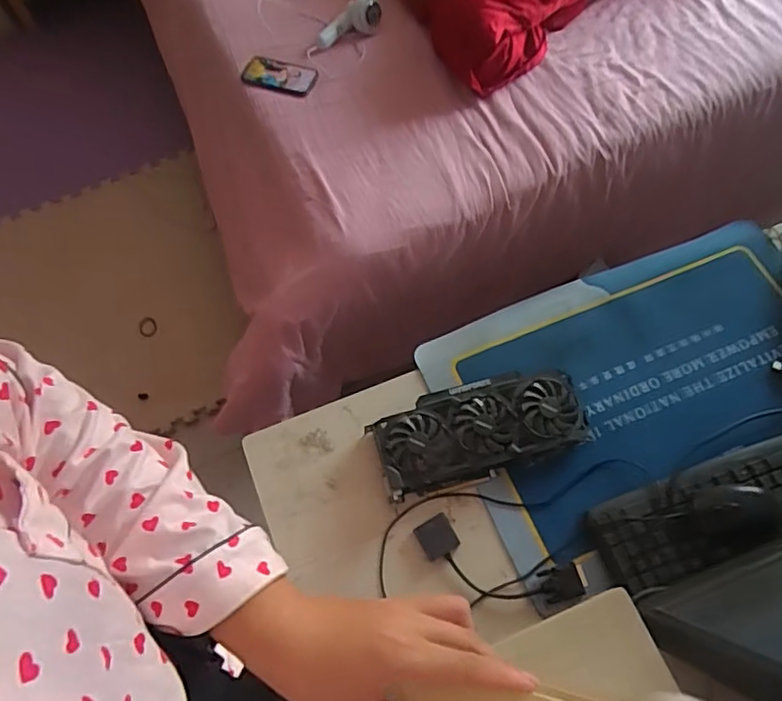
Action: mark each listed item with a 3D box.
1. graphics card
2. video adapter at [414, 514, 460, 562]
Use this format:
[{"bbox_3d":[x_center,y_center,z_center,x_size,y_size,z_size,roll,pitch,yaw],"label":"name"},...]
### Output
[{"bbox_3d":[0.118,0.103,0.746,0.270,0.047,0.119,-19,67,-6],"label":"graphics card"},{"bbox_3d":[0.058,0.234,0.702,0.044,0.014,0.045,-29,69,-10],"label":"video adapter"}]

